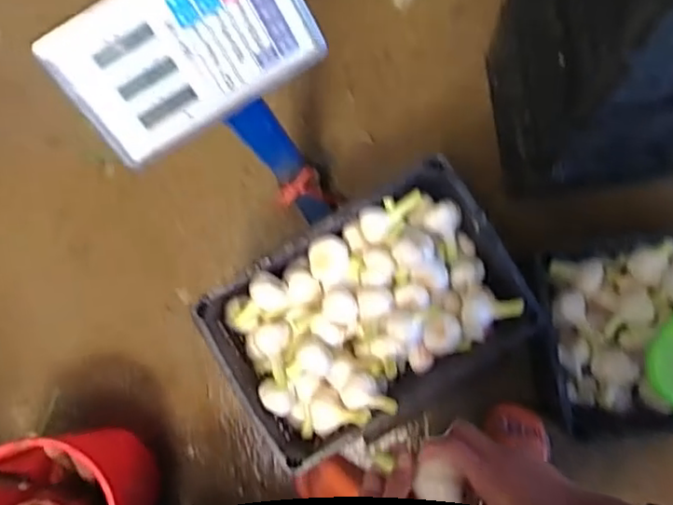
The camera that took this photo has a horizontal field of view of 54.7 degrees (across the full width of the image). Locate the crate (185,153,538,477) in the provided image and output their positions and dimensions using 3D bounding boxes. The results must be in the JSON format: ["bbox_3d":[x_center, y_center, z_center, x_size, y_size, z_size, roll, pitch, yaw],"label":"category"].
[{"bbox_3d":[0.051,0.094,0.970,0.416,0.148,0.289,-32,82,4],"label":"crate"}]

